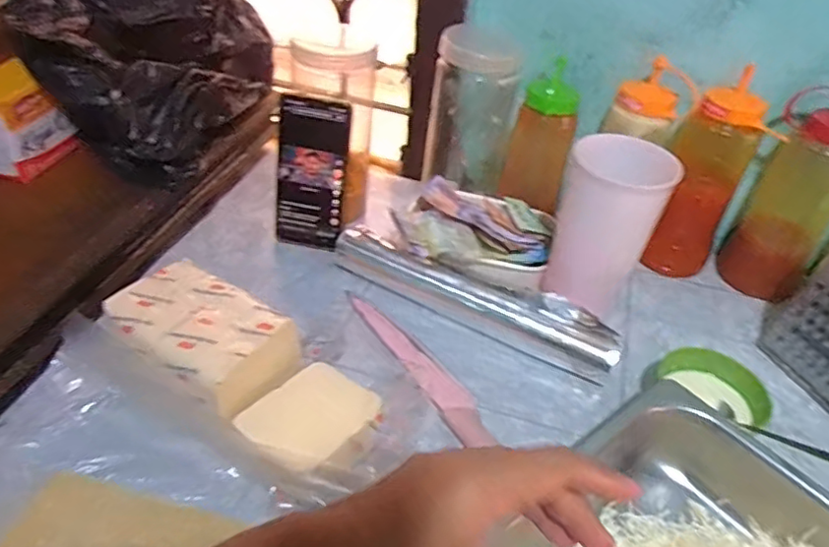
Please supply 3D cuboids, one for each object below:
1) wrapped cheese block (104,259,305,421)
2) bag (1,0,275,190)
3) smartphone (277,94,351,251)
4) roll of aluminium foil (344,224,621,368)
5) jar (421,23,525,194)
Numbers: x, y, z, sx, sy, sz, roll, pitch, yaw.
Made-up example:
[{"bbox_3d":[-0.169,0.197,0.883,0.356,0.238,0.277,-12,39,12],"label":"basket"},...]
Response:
[{"bbox_3d":[-0.175,0.063,0.509,0.138,0.077,0.094,24,44,20],"label":"wrapped cheese block"},{"bbox_3d":[-0.270,-0.239,0.643,0.155,0.170,0.264,18,42,13],"label":"bag"},{"bbox_3d":[-0.110,-0.104,0.650,0.066,0.162,0.015,10,29,-1],"label":"smartphone"},{"bbox_3d":[0.057,0.023,0.615,0.303,0.047,0.051,23,43,19],"label":"roll of aluminium foil"},{"bbox_3d":[0.067,-0.179,0.703,0.097,0.178,0.084,10,41,5],"label":"jar"}]

